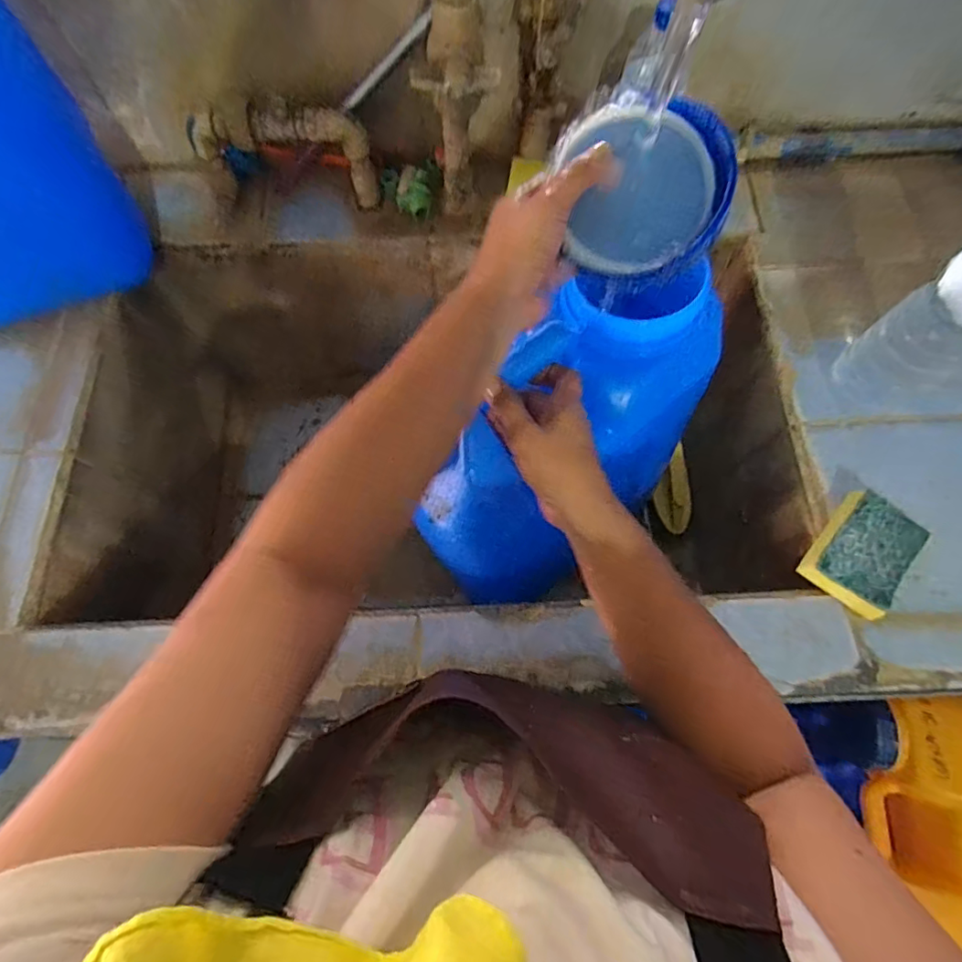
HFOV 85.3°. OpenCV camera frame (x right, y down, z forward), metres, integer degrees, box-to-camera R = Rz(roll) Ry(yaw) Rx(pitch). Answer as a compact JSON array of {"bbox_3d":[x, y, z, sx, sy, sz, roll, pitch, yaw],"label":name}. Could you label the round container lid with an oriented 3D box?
[{"bbox_3d":[0.112,-0.192,0.343,0.107,0.028,0.107,0,98,4],"label":"round container lid"}]

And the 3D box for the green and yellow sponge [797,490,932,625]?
[{"bbox_3d":[0.352,0.067,0.481,0.069,0.032,0.097,40,75,13],"label":"green and yellow sponge"}]

